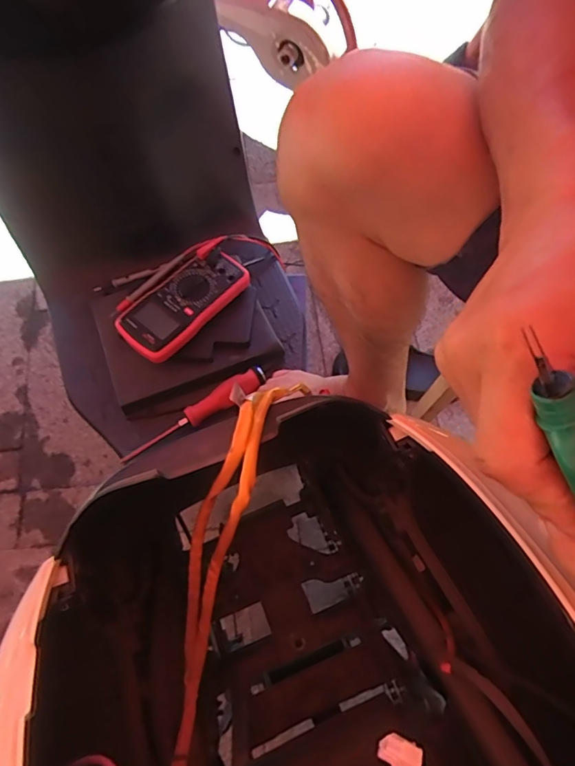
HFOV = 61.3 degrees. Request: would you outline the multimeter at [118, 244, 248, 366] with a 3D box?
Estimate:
[{"bbox_3d":[-0.143,-0.113,0.665,0.093,0.041,0.182,38,73,14],"label":"multimeter"}]

